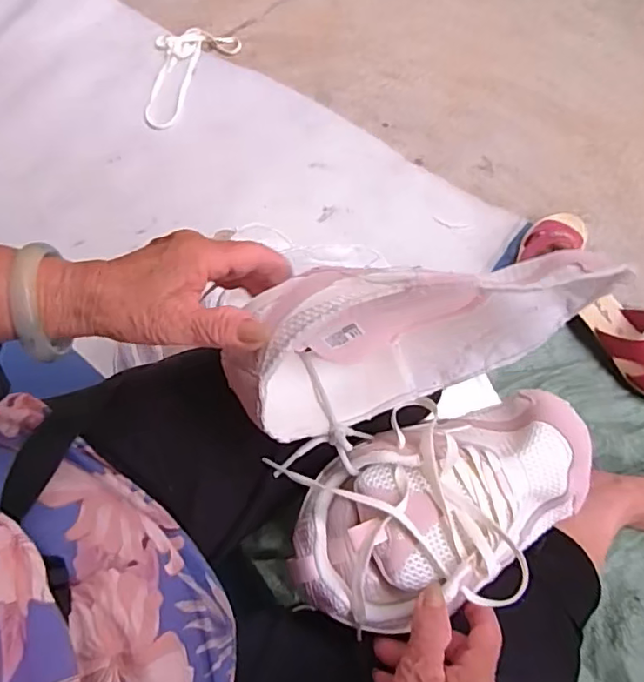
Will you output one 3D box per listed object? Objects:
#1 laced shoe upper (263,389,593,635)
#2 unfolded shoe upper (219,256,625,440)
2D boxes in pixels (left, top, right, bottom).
[{"bbox_3d":[0.094,0.116,0.416,0.233,0.090,0.121,-19,70,-17],"label":"laced shoe upper"},{"bbox_3d":[0.061,-0.010,0.359,0.225,0.133,0.068,-20,70,-8],"label":"unfolded shoe upper"}]

